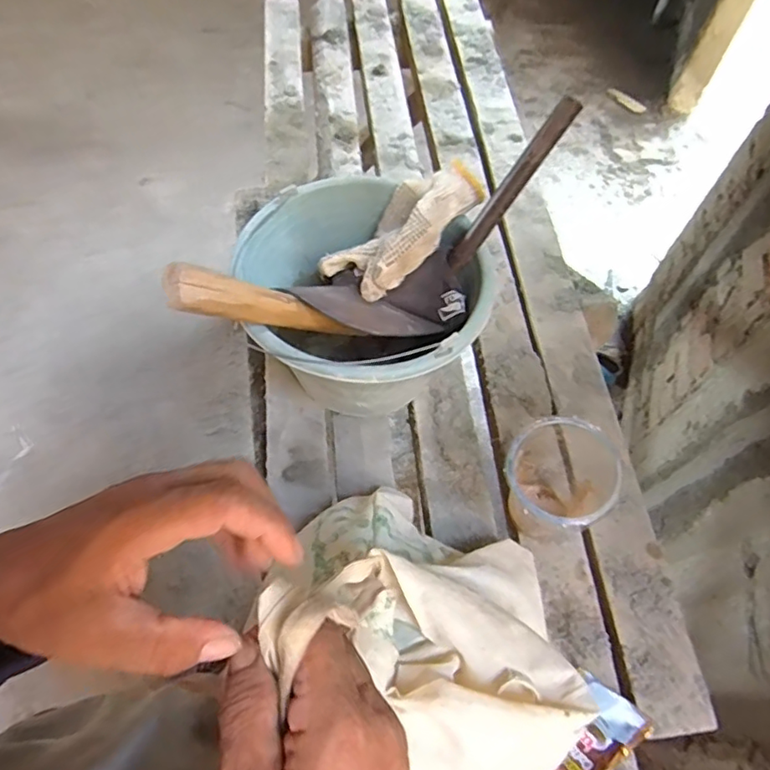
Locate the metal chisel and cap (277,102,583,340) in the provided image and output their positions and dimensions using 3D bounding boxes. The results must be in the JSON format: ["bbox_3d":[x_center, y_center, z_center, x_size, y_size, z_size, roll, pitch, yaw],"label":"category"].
[{"bbox_3d":[0.060,-0.136,0.513,0.280,0.106,0.103,-38,65,12],"label":"metal chisel and cap"}]

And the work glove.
[{"bbox_3d":[0.019,-0.157,0.561,0.087,0.052,0.172,37,65,17],"label":"work glove"}]

